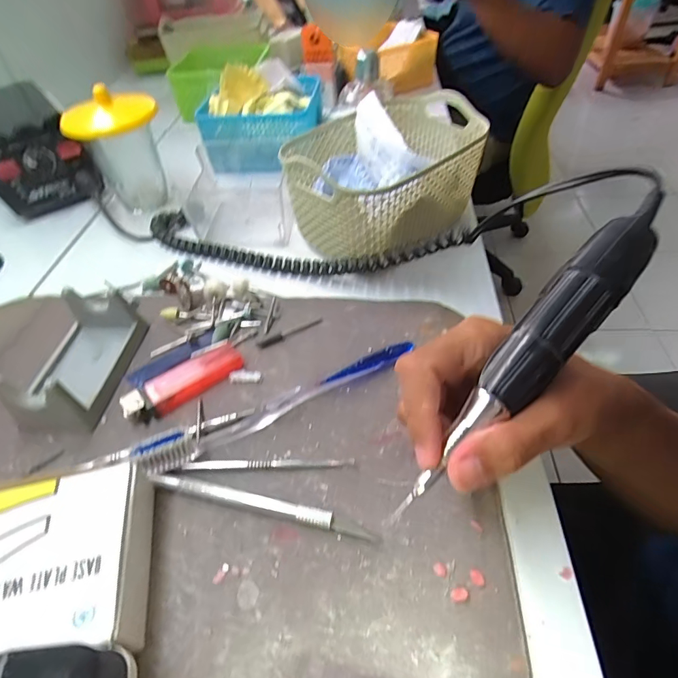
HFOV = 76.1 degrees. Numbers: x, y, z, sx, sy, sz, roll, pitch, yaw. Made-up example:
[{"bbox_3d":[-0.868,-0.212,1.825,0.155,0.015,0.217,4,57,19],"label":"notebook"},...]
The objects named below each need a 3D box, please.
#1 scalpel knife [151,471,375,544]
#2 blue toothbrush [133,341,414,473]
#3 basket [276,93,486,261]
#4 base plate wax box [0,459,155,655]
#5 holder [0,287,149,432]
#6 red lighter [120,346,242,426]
[{"bbox_3d":[-0.043,0.089,0.232,0.123,0.006,0.008,9,49,12],"label":"scalpel knife"},{"bbox_3d":[-0.031,0.035,0.270,0.178,0.023,0.017,-26,51,-18],"label":"blue toothbrush"},{"bbox_3d":[0.042,-0.140,0.384,0.133,0.087,0.171,30,56,28],"label":"basket"},{"bbox_3d":[-0.168,0.113,0.202,0.145,0.034,0.077,-11,48,-5],"label":"base plate wax box"},{"bbox_3d":[-0.180,0.013,0.295,0.061,0.037,0.103,1,48,5],"label":"holder"},{"bbox_3d":[-0.103,0.028,0.289,0.079,0.013,0.023,-31,52,-22],"label":"red lighter"}]

